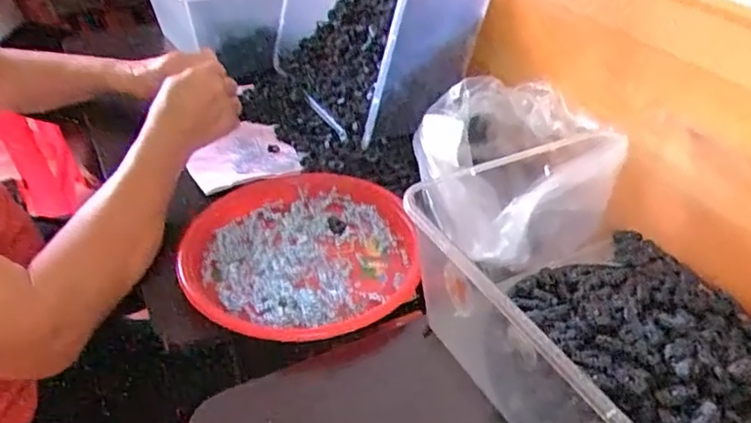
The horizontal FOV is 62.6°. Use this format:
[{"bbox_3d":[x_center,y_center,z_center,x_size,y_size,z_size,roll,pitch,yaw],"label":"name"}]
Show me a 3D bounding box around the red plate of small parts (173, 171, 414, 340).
[{"bbox_3d":[-0.072,0.039,0.622,0.219,0.030,0.233,0,38,0],"label":"red plate of small parts"}]

